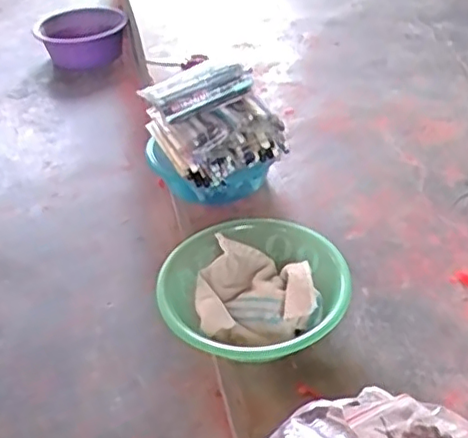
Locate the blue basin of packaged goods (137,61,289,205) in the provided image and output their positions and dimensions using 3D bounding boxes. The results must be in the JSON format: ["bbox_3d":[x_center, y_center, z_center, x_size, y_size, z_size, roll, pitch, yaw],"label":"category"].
[{"bbox_3d":[-0.035,-0.128,0.938,0.159,0.213,0.147,-25,43,-23],"label":"blue basin of packaged goods"}]

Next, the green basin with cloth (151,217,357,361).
[{"bbox_3d":[0.019,0.095,0.771,0.209,0.086,0.211,-3,39,2],"label":"green basin with cloth"}]

